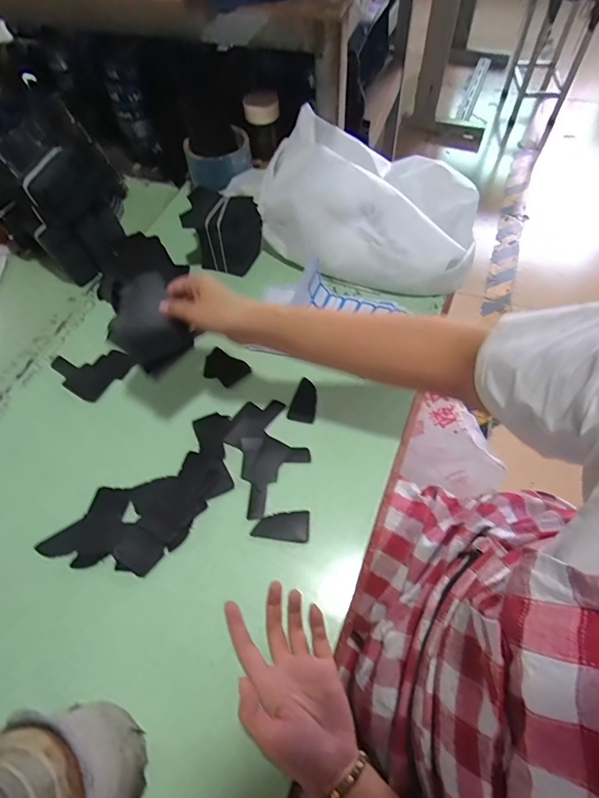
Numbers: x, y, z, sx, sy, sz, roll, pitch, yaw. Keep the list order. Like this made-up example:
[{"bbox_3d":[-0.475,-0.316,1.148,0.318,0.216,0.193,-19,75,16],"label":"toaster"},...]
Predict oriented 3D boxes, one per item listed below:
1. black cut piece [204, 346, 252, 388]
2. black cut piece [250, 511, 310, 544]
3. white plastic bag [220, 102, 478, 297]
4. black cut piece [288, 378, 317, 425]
[{"bbox_3d":[-0.103,-0.044,0.599,0.062,0.004,0.045,29,66,17],"label":"black cut piece"},{"bbox_3d":[-0.021,0.145,0.492,0.063,0.004,0.034,2,61,3],"label":"black cut piece"},{"bbox_3d":[0.084,-0.312,0.661,0.381,0.130,0.218,18,64,12],"label":"white plastic bag"},{"bbox_3d":[0.008,0.003,0.574,0.033,0.010,0.062,12,62,9],"label":"black cut piece"}]

